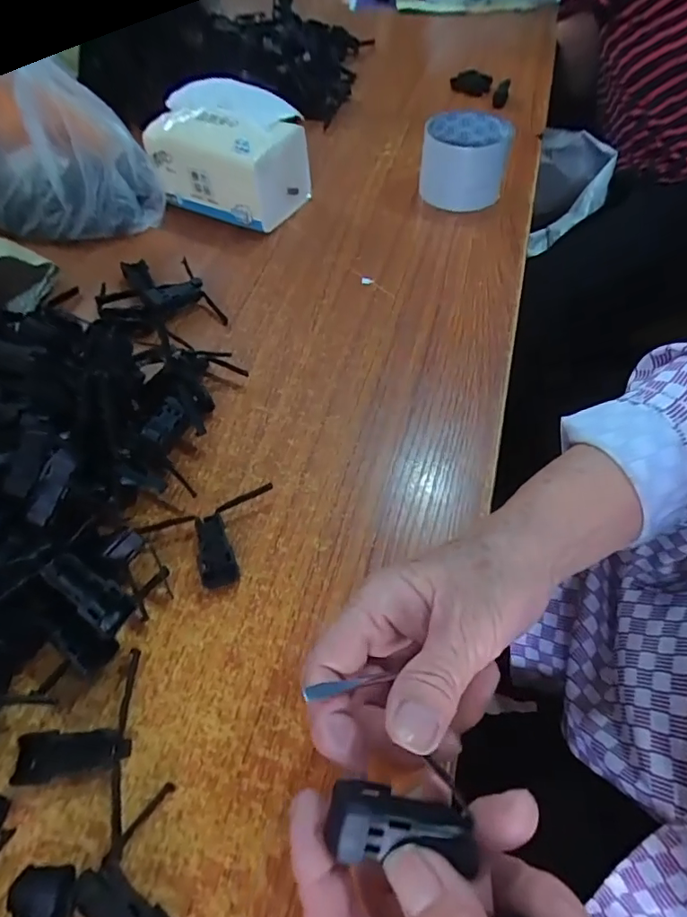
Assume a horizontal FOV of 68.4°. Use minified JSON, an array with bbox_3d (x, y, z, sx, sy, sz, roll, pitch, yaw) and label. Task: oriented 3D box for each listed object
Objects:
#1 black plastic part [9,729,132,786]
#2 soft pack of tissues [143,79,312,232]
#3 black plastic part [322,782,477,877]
[{"bbox_3d":[-0.127,0.139,0.238,0.047,0.014,0.020,-5,55,-4],"label":"black plastic part"},{"bbox_3d":[-0.111,-0.306,0.512,0.136,0.089,0.107,23,58,15],"label":"soft pack of tissues"},{"bbox_3d":[0.019,0.121,0.168,0.047,0.010,0.021,10,55,-1],"label":"black plastic part"}]

